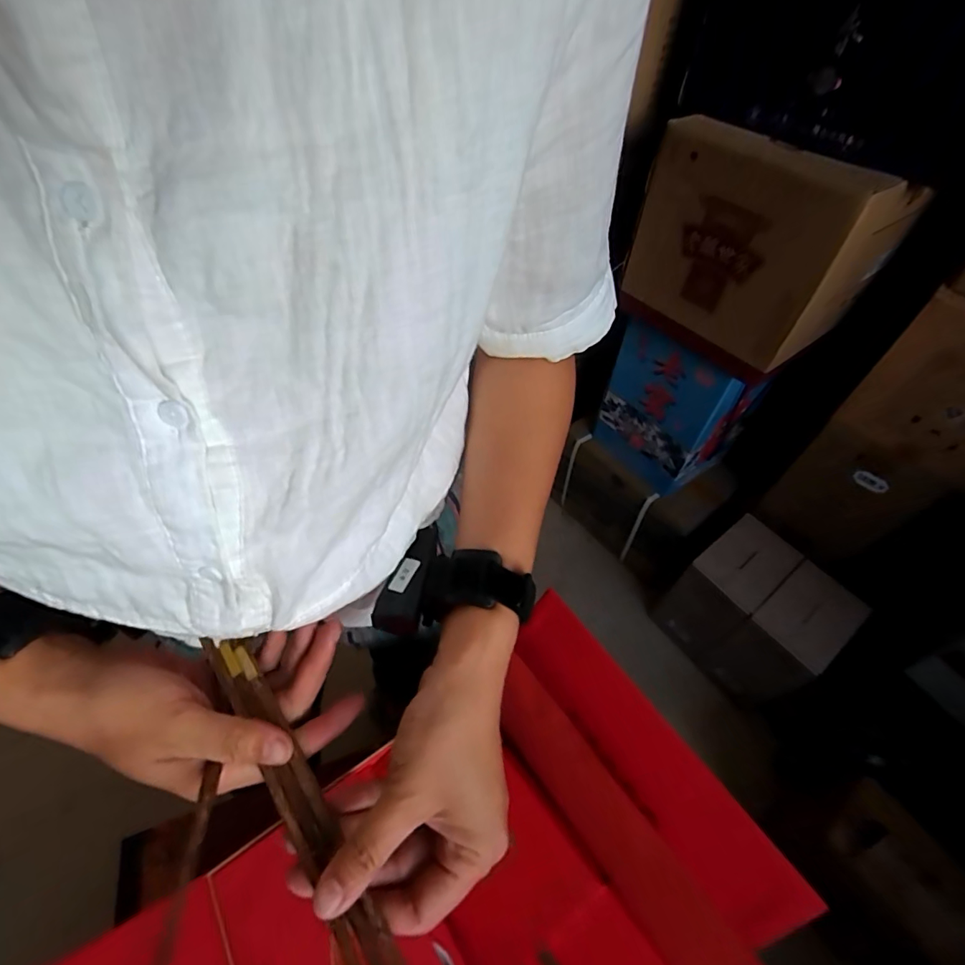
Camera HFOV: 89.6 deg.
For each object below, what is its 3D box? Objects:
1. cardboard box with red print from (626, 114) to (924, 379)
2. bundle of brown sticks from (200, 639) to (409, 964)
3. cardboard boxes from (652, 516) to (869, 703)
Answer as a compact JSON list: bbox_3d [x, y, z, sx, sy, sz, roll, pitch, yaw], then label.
[{"bbox_3d":[0.431,-0.384,0.788,0.174,0.278,0.342,-26,57,-24],"label":"cardboard box with red print"},{"bbox_3d":[-0.082,0.179,0.244,0.021,0.006,0.251,-30,62,-26],"label":"bundle of brown sticks"},{"bbox_3d":[0.651,0.327,1.198,0.251,0.341,0.308,-24,56,-23],"label":"cardboard boxes"}]

